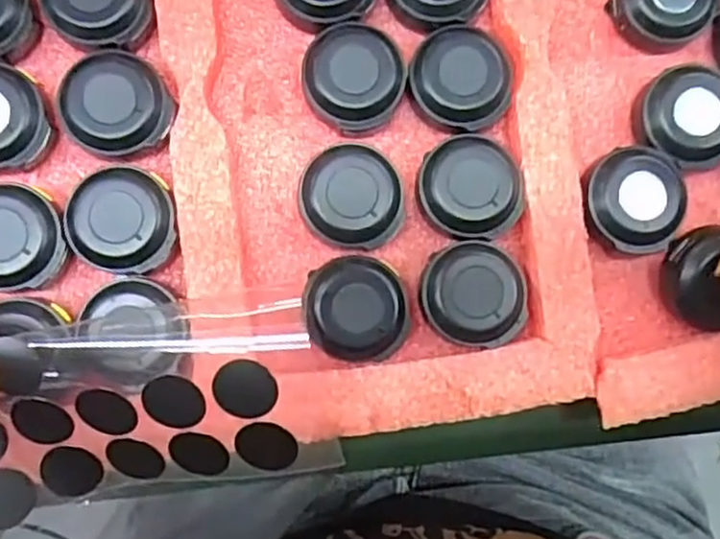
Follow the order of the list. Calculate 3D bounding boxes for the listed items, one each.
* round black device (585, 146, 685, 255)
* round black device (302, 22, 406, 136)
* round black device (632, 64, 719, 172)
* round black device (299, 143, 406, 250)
[{"bbox_3d":[0.078,-0.020,0.204,0.027,0.012,0.030,7,88,-4],"label":"round black device"},{"bbox_3d":[-0.002,-0.055,0.203,0.028,0.012,0.030,0,88,-4],"label":"round black device"},{"bbox_3d":[0.096,-0.043,0.206,0.026,0.017,0.028,0,88,-4],"label":"round black device"},{"bbox_3d":[-0.002,-0.020,0.201,0.028,0.011,0.028,0,88,-4],"label":"round black device"}]

